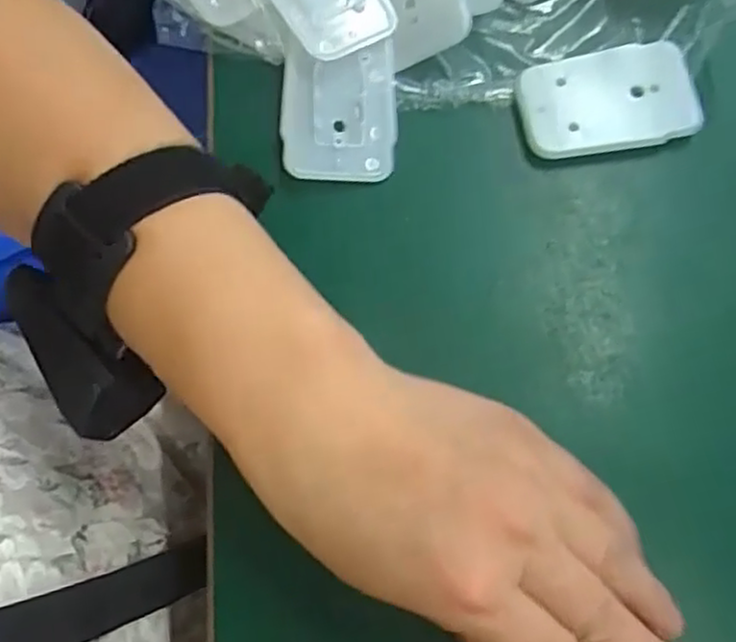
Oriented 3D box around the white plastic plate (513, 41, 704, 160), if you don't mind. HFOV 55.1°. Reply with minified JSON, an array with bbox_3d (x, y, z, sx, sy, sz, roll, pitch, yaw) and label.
[{"bbox_3d":[0.095,-0.088,0.282,0.067,0.007,0.042,-10,76,-2],"label":"white plastic plate"}]

